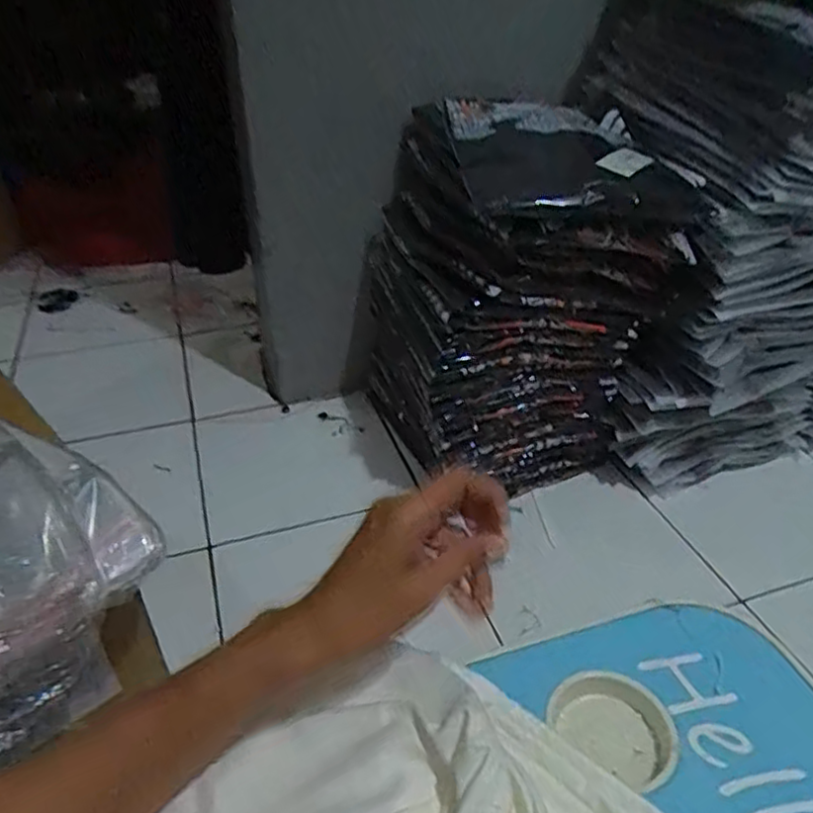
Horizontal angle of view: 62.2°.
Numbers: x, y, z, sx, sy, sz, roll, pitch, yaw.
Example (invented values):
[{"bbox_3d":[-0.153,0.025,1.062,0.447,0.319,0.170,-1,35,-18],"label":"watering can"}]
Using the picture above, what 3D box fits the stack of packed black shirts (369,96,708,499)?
[{"bbox_3d":[0.155,-0.167,0.970,0.346,0.447,0.359,-10,37,-14],"label":"stack of packed black shirts"}]

